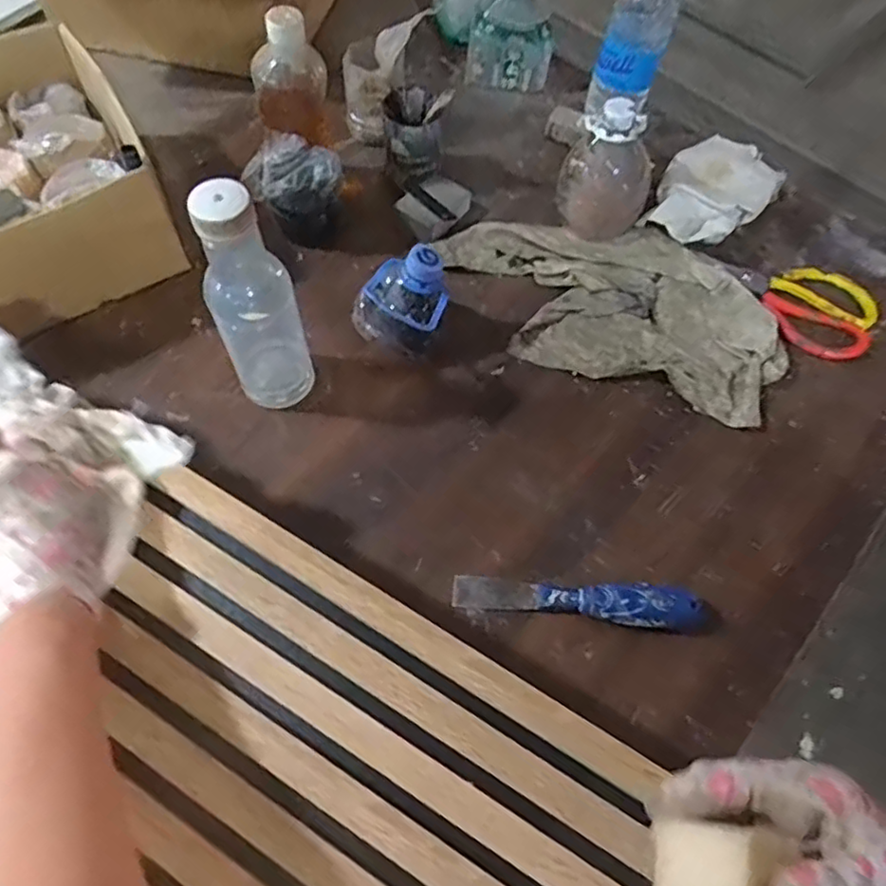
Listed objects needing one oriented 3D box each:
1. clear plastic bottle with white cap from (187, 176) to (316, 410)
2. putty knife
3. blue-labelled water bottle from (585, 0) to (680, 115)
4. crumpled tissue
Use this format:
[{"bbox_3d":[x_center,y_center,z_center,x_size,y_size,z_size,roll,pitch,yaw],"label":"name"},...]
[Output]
[{"bbox_3d":[-0.146,-0.104,0.509,0.053,0.211,0.060,7,63,3],"label":"clear plastic bottle with white cap"},{"bbox_3d":[0.104,0.121,0.500,0.186,0.029,0.031,5,61,1],"label":"putty knife"},{"bbox_3d":[0.211,-0.450,0.700,0.071,0.204,0.065,21,65,10],"label":"blue-labelled water bottle"},{"bbox_3d":[0.283,-0.258,0.677,0.111,0.055,0.124,27,66,12],"label":"crumpled tissue"}]

